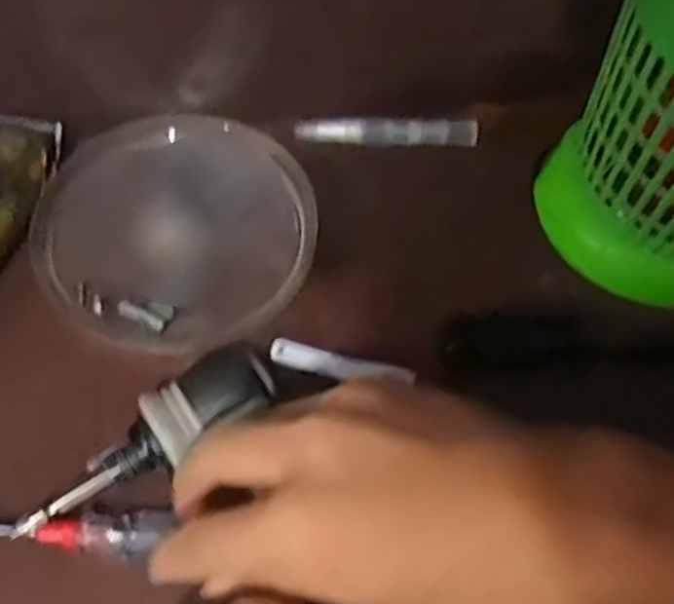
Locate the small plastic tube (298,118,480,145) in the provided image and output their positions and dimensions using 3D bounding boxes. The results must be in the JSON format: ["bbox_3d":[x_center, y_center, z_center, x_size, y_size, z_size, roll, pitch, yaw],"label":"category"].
[{"bbox_3d":[0.027,-0.091,0.375,0.096,0.013,0.011,2,62,-2],"label":"small plastic tube"}]

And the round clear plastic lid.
[{"bbox_3d":[-0.077,-0.036,0.345,0.128,0.021,0.122,1,62,-2],"label":"round clear plastic lid"}]

